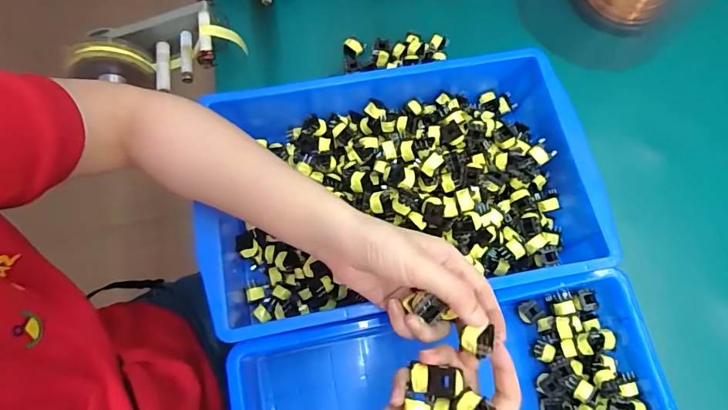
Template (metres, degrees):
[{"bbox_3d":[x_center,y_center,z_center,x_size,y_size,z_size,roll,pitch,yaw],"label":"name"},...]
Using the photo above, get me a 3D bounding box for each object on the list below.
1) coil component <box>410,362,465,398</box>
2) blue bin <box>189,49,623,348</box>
[{"bbox_3d":[0.050,0.120,0.299,0.036,0.016,0.019,8,71,2],"label":"coil component"},{"bbox_3d":[0.039,-0.021,0.437,0.371,0.075,0.237,-10,72,-4],"label":"blue bin"}]

